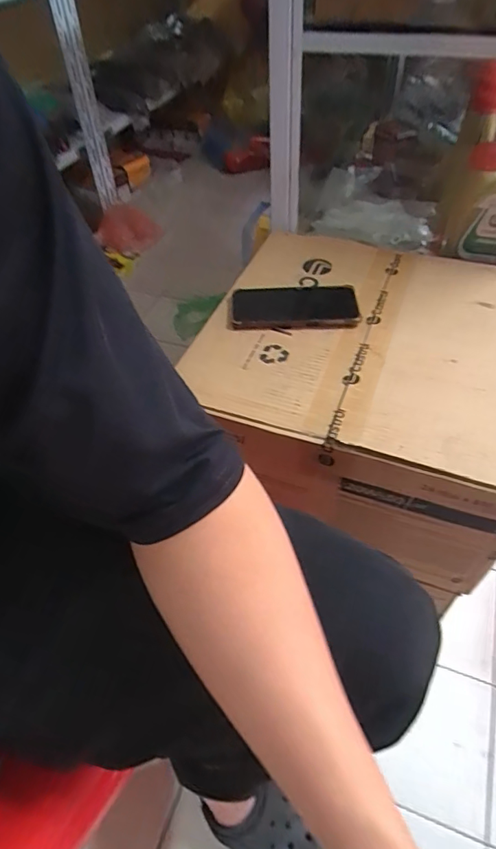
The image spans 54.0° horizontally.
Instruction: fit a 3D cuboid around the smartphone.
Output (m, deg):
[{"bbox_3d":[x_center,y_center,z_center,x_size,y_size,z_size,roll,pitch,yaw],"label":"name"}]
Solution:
[{"bbox_3d":[0.059,-0.154,0.638,0.167,0.012,0.085,1,48,3],"label":"smartphone"}]

